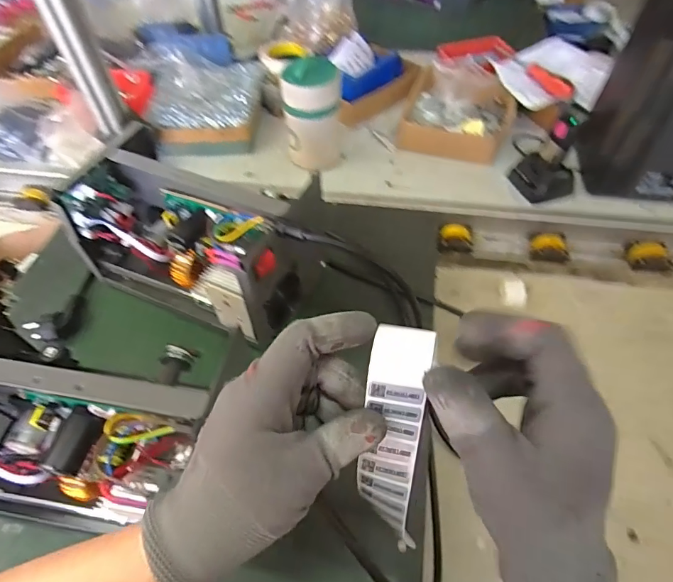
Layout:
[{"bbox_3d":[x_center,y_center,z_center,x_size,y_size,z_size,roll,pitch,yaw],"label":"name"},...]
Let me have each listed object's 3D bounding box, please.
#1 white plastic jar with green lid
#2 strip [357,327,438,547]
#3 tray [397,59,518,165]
[{"bbox_3d":[-0.041,-0.294,0.722,0.087,0.166,0.080,21,57,16],"label":"white plastic jar with green lid"},{"bbox_3d":[0.030,0.079,0.229,0.031,0.120,0.014,5,14,5],"label":"strip"},{"bbox_3d":[0.233,-0.346,0.812,0.187,0.058,0.238,17,56,13],"label":"tray"}]

